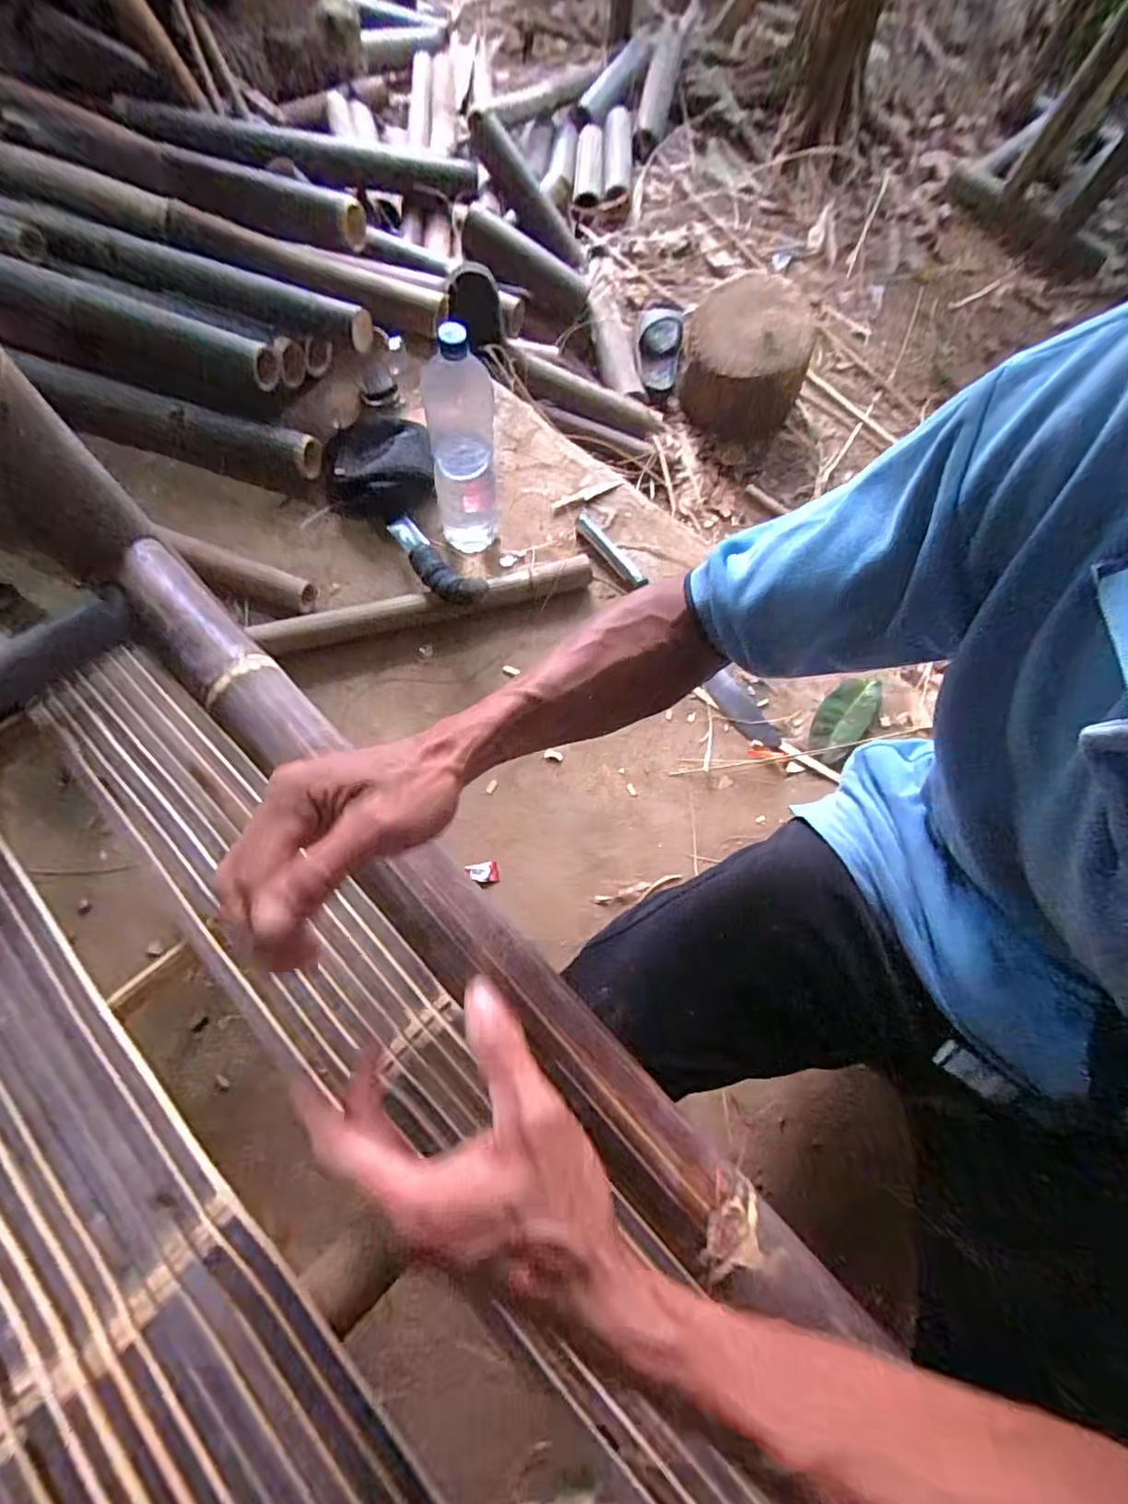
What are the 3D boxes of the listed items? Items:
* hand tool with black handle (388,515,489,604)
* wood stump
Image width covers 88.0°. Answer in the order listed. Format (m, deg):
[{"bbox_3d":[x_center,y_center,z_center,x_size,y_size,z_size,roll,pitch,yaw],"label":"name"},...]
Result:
[{"bbox_3d":[-0.195,-0.279,0.844,0.188,0.034,0.059,42,74,10],"label":"hand tool with black handle"},{"bbox_3d":[0.410,-0.884,1.324,0.272,0.232,0.226,20,71,4],"label":"wood stump"}]

